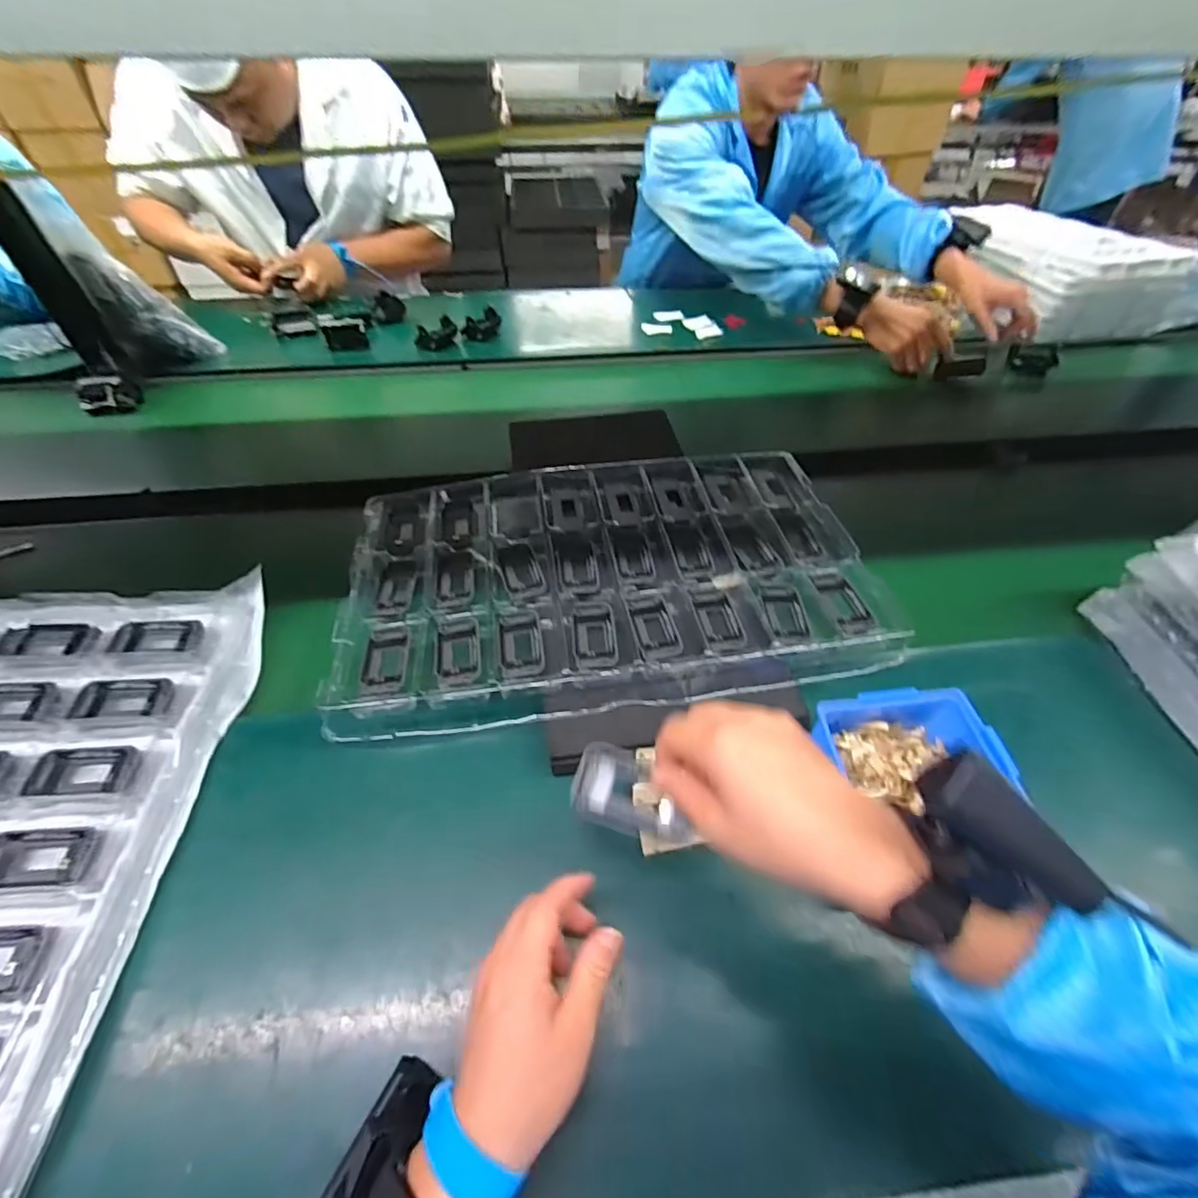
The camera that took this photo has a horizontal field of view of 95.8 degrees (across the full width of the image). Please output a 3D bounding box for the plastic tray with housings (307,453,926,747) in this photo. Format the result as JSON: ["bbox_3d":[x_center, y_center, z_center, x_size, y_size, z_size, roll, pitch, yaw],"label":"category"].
[{"bbox_3d":[0.015,-0.027,0.570,0.533,0.029,0.367,-6,49,-5],"label":"plastic tray with housings"}]

